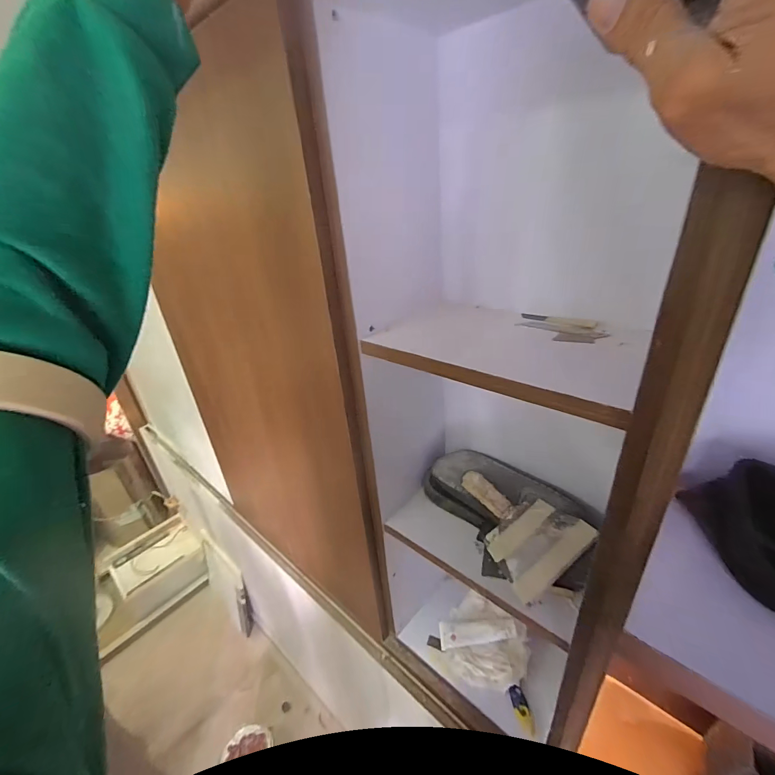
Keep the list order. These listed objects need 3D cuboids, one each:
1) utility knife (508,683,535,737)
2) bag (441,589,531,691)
[{"bbox_3d":[0.257,0.611,0.708,0.030,0.013,0.074,-11,46,-11],"label":"utility knife"},{"bbox_3d":[0.210,0.543,0.807,0.168,0.051,0.182,-27,34,-35],"label":"bag"}]

